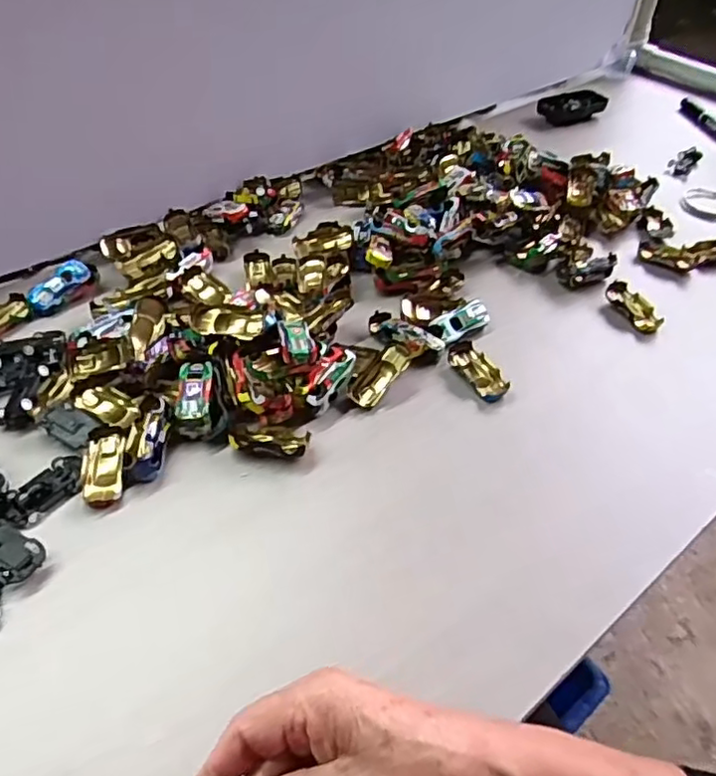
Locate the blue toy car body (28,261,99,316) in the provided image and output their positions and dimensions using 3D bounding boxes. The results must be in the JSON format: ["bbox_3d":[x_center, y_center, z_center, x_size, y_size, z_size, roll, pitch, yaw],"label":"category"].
[{"bbox_3d":[-0.286,-0.098,0.609,0.023,0.023,0.069,34,67,24],"label":"blue toy car body"}]

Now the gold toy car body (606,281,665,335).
[{"bbox_3d":[0.276,-0.082,0.630,0.029,0.016,0.068,-14,50,-16],"label":"gold toy car body"}]

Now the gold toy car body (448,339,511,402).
[{"bbox_3d":[0.107,-0.016,0.558,0.028,0.014,0.065,-22,53,-23],"label":"gold toy car body"}]

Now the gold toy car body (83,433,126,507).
[{"bbox_3d":[-0.192,0.062,0.473,0.030,0.013,0.057,-5,48,-9],"label":"gold toy car body"}]

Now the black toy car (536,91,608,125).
[{"bbox_3d":[0.327,-0.431,0.958,0.097,0.031,0.047,-15,51,-17],"label":"black toy car"}]

